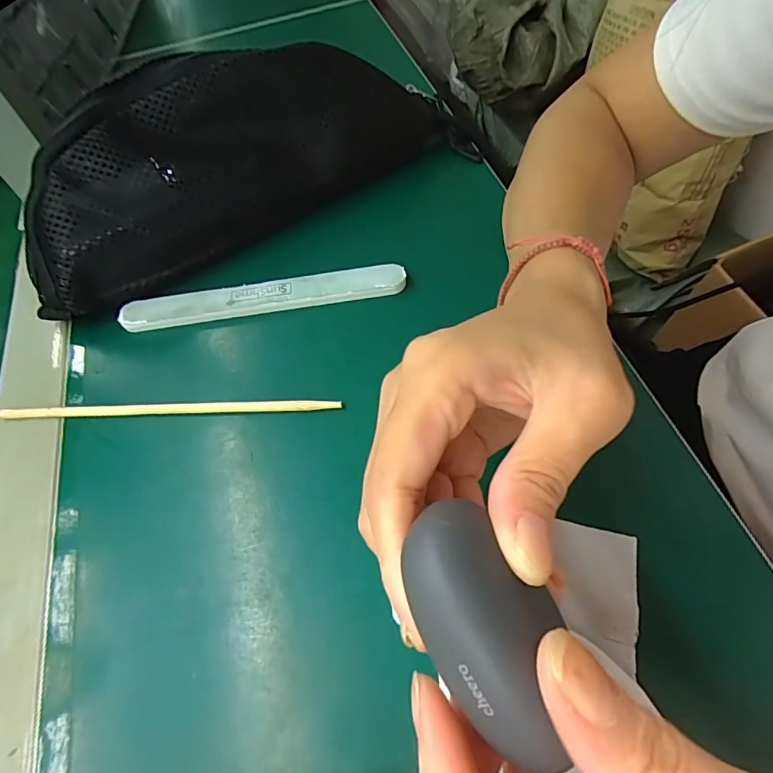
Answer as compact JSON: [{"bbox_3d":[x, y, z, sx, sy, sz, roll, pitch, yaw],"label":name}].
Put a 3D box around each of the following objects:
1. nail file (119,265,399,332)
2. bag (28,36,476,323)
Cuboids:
[{"bbox_3d":[-0.076,-0.055,0.287,0.171,0.007,0.020,-8,70,1],"label":"nail file"},{"bbox_3d":[-0.090,-0.159,0.306,0.299,0.114,0.045,-33,23,-17],"label":"bag"}]

